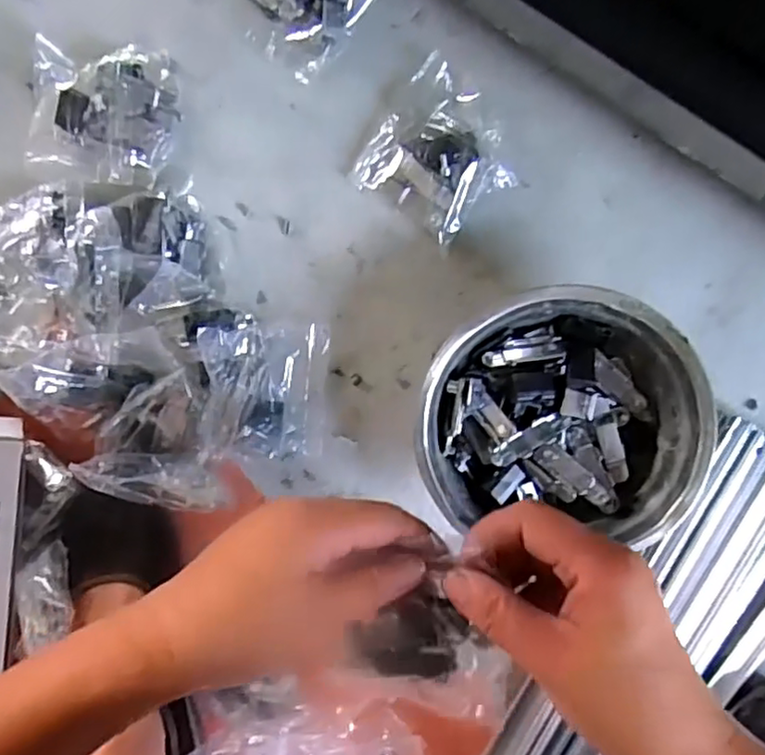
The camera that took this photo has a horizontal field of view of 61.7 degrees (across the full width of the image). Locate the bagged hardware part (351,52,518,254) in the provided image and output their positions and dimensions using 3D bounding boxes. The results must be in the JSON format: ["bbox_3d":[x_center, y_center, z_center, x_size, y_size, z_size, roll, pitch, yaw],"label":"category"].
[{"bbox_3d":[0.040,-0.155,0.439,0.094,0.028,0.095,36,96,0],"label":"bagged hardware part"}]

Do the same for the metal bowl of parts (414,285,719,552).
[{"bbox_3d":[0.117,0.028,0.435,0.182,0.058,0.171,0,95,4],"label":"metal bowl of parts"}]

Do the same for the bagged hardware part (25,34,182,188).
[{"bbox_3d":[-0.196,-0.187,0.451,0.095,0.023,0.092,10,96,3],"label":"bagged hardware part"}]

